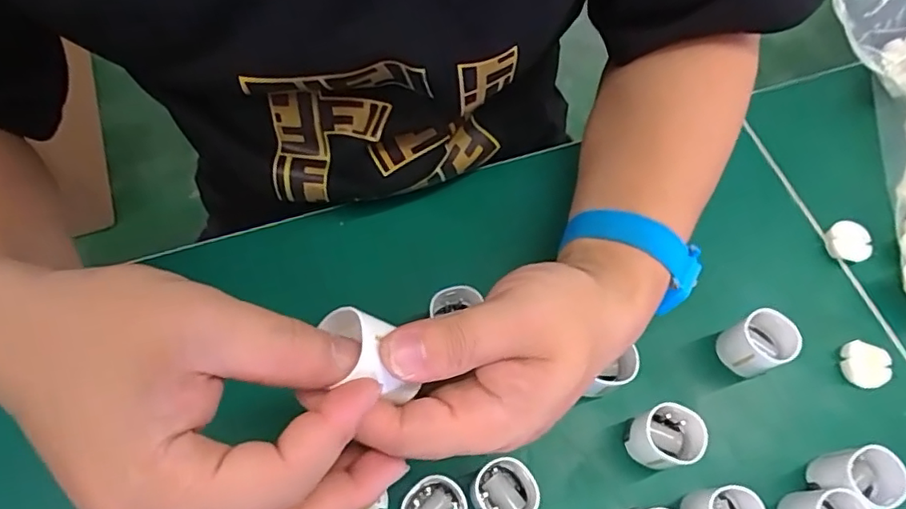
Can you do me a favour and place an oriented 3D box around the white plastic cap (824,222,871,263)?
[{"bbox_3d":[0.257,-0.008,0.374,0.025,0.012,0.026,1,63,-2],"label":"white plastic cap"}]

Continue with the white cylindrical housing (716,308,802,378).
[{"bbox_3d":[0.174,0.052,0.329,0.029,0.037,0.030,1,63,-2],"label":"white cylindrical housing"}]

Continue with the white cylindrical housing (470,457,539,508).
[{"bbox_3d":[0.026,0.121,0.290,0.035,0.039,0.030,-16,65,-11],"label":"white cylindrical housing"}]

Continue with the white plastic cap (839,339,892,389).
[{"bbox_3d":[0.245,0.066,0.341,0.024,0.009,0.027,18,64,6],"label":"white plastic cap"}]

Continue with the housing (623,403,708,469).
[{"bbox_3d":[0.112,0.098,0.305,0.030,0.036,0.029,1,63,-2],"label":"housing"}]

